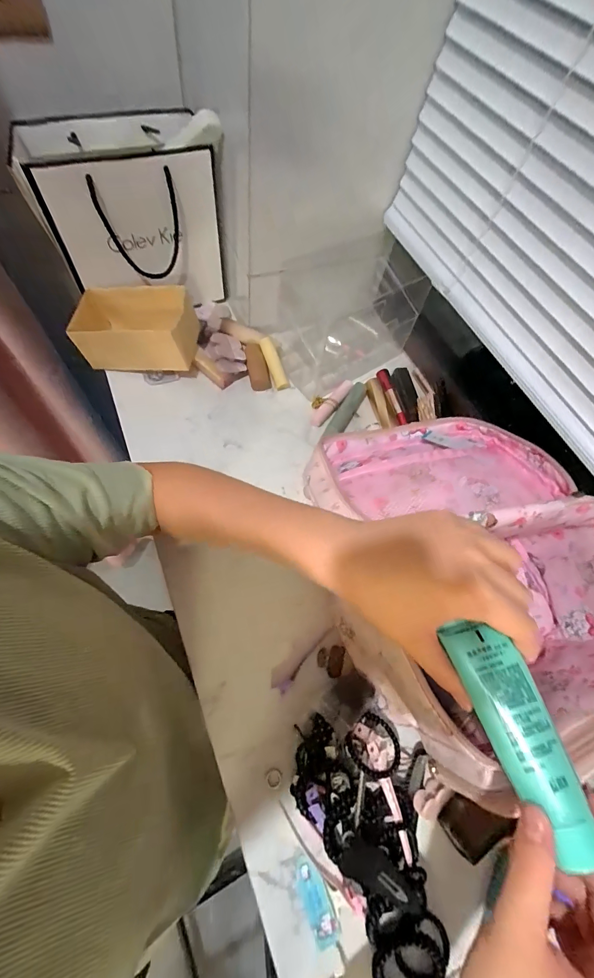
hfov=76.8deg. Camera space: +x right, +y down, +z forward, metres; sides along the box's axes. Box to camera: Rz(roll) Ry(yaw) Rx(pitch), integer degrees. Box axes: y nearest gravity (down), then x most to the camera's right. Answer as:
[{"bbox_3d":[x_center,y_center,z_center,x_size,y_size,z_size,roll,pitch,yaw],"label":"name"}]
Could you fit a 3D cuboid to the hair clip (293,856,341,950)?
[{"bbox_3d":[0.014,0.316,0.287,0.019,0.004,0.052,-23,68,-17],"label":"hair clip"}]

